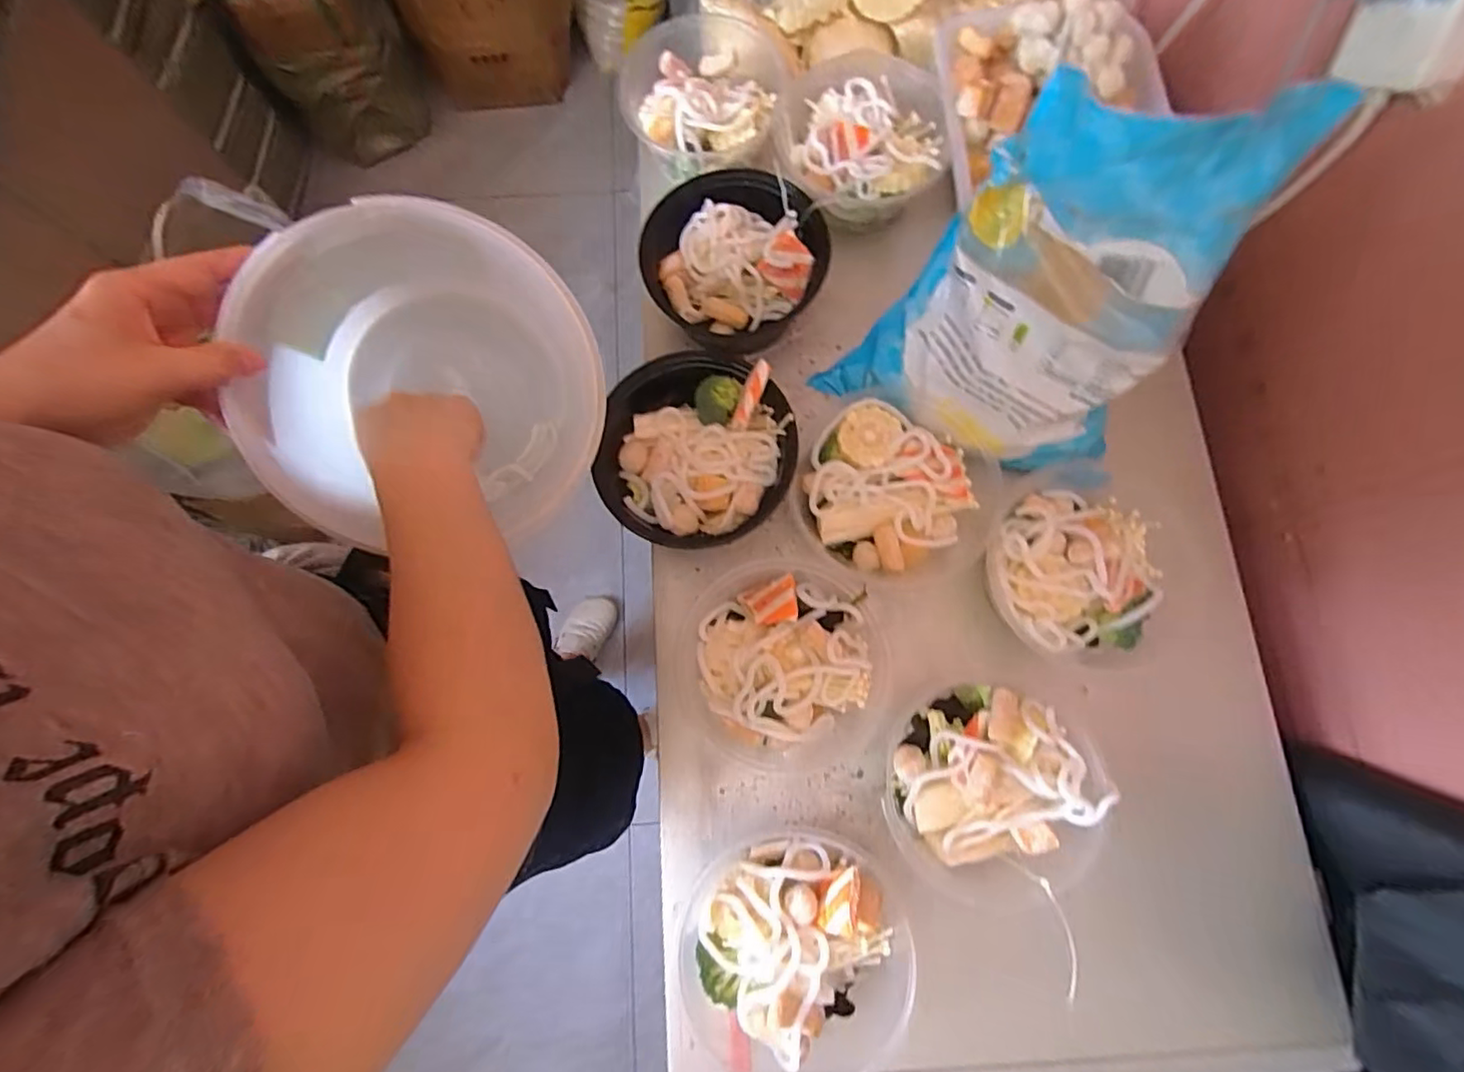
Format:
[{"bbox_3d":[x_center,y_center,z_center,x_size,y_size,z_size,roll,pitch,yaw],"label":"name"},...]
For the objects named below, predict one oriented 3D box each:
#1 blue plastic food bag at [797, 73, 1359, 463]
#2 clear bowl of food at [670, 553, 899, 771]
[{"bbox_3d":[0.210,-0.173,0.457,0.238,0.258,0.162,15,77,4],"label":"blue plastic food bag"},{"bbox_3d":[0.038,0.108,0.497,0.160,0.082,0.161,0,77,0],"label":"clear bowl of food"}]

